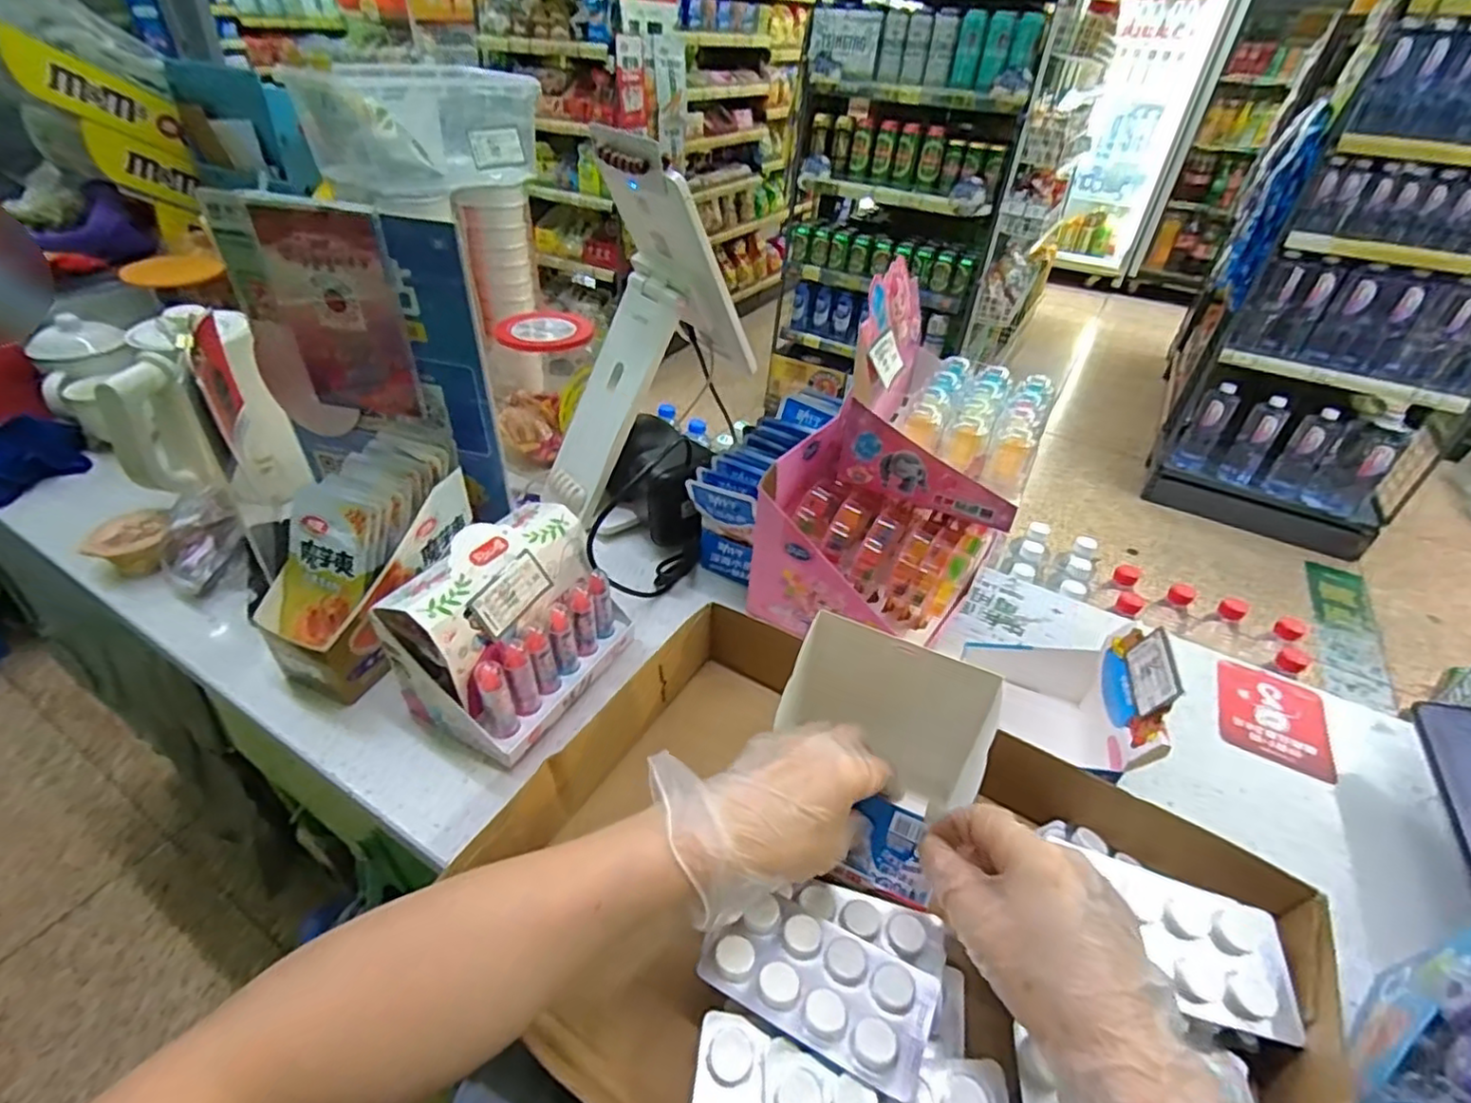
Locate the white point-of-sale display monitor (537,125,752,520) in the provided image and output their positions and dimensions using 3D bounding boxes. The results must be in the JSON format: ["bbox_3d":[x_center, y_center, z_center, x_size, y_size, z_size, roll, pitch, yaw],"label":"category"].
[{"bbox_3d":[-0.095,-0.203,0.649,0.204,0.357,0.113,-20,45,-26],"label":"white point-of-sale display monitor"}]

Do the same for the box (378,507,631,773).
[{"bbox_3d":[-0.165,0.052,0.496,0.104,0.120,0.158,22,43,21],"label":"box"}]

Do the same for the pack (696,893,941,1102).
[{"bbox_3d":[0.043,0.220,0.335,0.112,0.013,0.057,19,37,24],"label":"pack"}]

